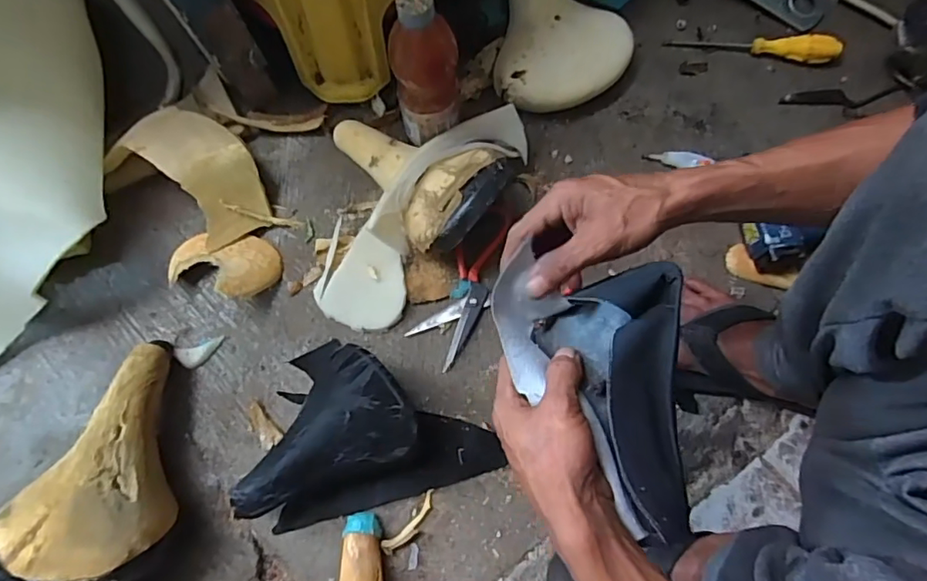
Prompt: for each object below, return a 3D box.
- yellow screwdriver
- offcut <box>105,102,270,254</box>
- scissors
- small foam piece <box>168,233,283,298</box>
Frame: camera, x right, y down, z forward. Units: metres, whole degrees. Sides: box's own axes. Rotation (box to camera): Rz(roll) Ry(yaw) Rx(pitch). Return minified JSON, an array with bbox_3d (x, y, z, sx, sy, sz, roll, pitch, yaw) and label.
[{"bbox_3d":[0.377,-0.325,0.707,0.217,0.025,0.031,7,76,0],"label":"yellow screwdriver"},{"bbox_3d":[-0.317,-0.134,0.626,0.179,0.085,0.131,42,78,9],"label":"offcut"},{"bbox_3d":[0.009,-0.013,0.635,0.082,0.019,0.200,29,77,6],"label":"scissors"},{"bbox_3d":[-0.273,-0.033,0.620,0.122,0.049,0.081,12,76,2],"label":"small foam piece"}]

